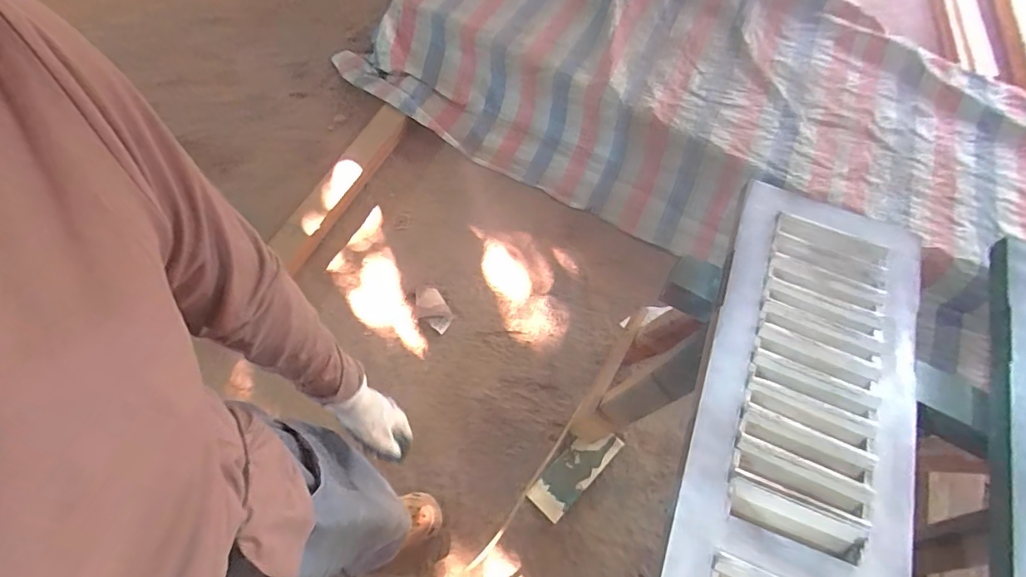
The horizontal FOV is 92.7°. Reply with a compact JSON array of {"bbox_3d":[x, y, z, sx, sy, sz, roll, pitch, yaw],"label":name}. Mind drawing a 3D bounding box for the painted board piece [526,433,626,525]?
[{"bbox_3d":[0.167,0.481,1.301,0.276,0.027,0.099,-40,73,-20],"label":"painted board piece"}]

